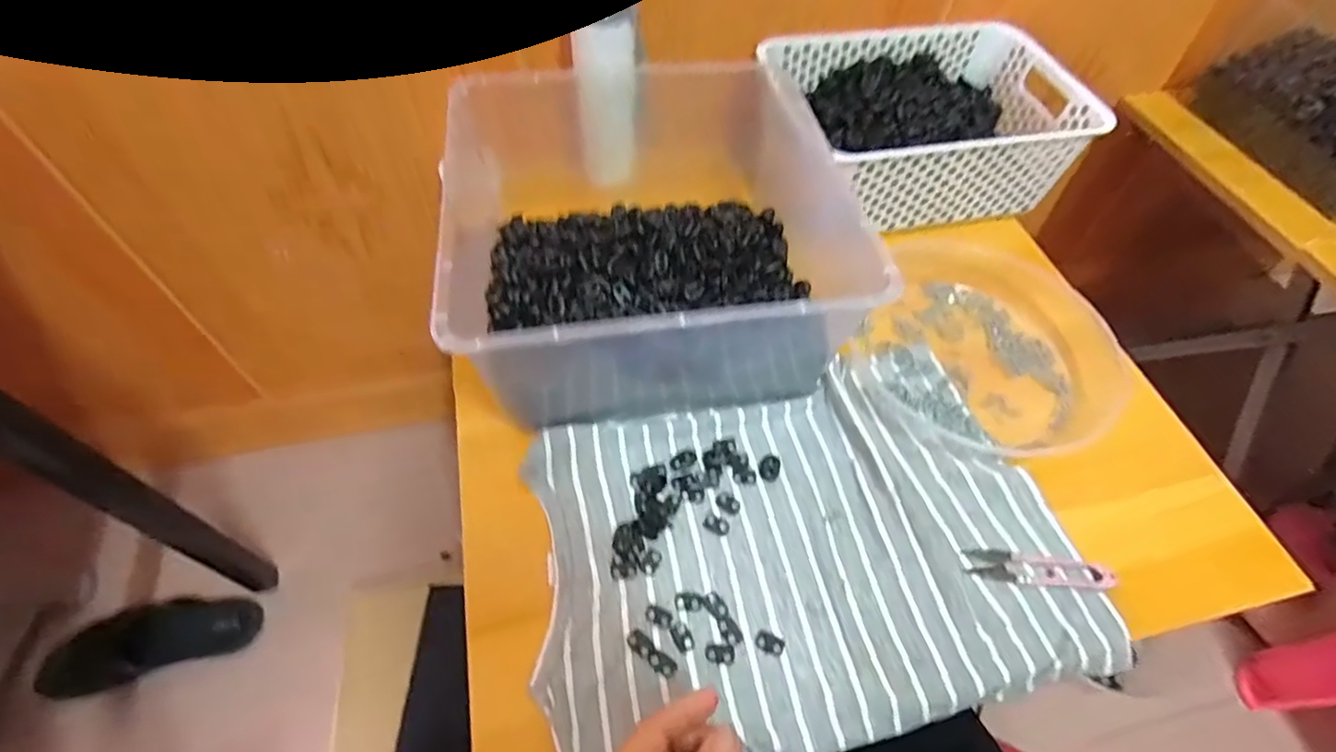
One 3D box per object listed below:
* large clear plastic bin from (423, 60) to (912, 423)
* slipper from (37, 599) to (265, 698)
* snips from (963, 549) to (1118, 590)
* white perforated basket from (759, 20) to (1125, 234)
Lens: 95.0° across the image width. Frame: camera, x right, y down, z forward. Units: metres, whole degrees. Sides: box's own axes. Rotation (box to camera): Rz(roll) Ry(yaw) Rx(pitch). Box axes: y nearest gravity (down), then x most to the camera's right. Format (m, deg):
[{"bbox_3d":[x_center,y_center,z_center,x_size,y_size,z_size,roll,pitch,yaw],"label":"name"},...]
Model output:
[{"bbox_3d":[-0.022,-0.126,0.518,0.291,0.139,0.327,-6,56,-8],"label":"large clear plastic bin"},{"bbox_3d":[-0.690,0.352,0.818,0.255,0.050,0.090,-12,57,-12],"label":"slipper"},{"bbox_3d":[0.264,0.137,0.435,0.097,0.009,0.022,8,56,2],"label":"snips"},{"bbox_3d":[0.257,-0.261,0.648,0.298,0.104,0.204,-10,57,-11],"label":"white perforated basket"}]

